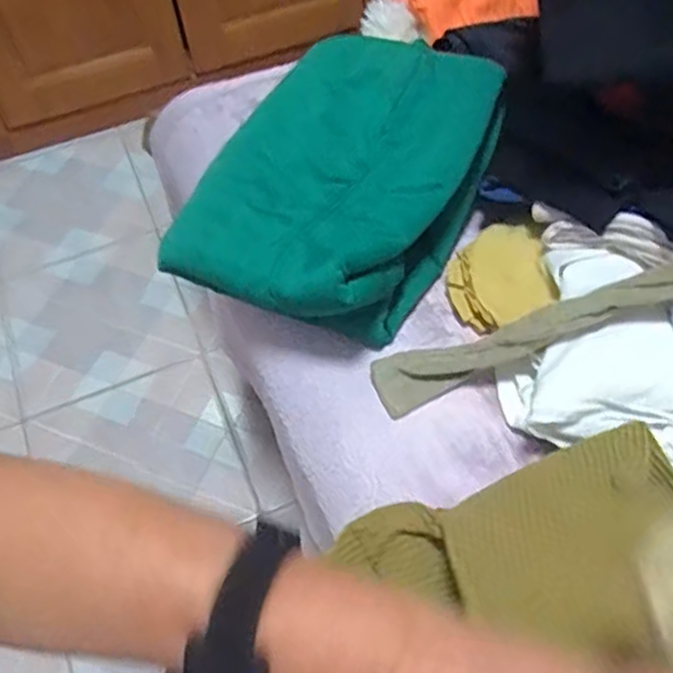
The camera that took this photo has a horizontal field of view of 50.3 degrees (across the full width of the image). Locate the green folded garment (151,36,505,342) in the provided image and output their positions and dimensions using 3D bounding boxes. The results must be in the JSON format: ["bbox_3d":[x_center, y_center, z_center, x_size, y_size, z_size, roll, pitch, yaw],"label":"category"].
[{"bbox_3d":[-0.007,-0.140,0.637,0.232,0.109,0.266,28,63,19],"label":"green folded garment"}]

